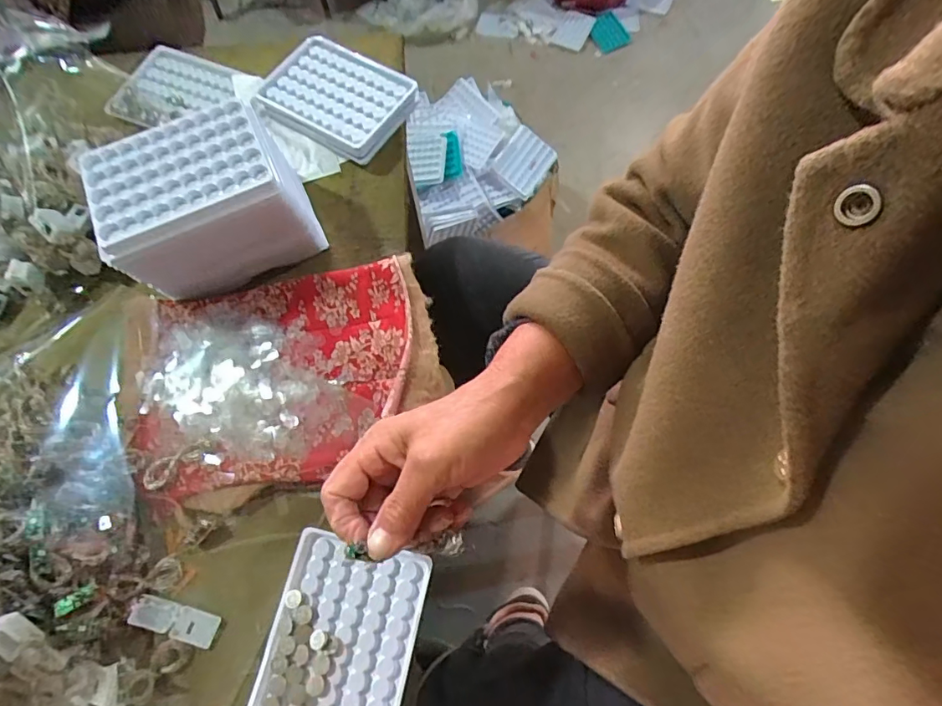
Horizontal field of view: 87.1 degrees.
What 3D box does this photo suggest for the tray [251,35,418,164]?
[{"bbox_3d":[-0.128,-0.242,0.470,0.134,0.020,0.098,27,72,11],"label":"tray"}]

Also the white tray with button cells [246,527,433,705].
[{"bbox_3d":[-0.085,0.190,0.320,0.093,0.009,0.128,11,70,6],"label":"white tray with button cells"}]

